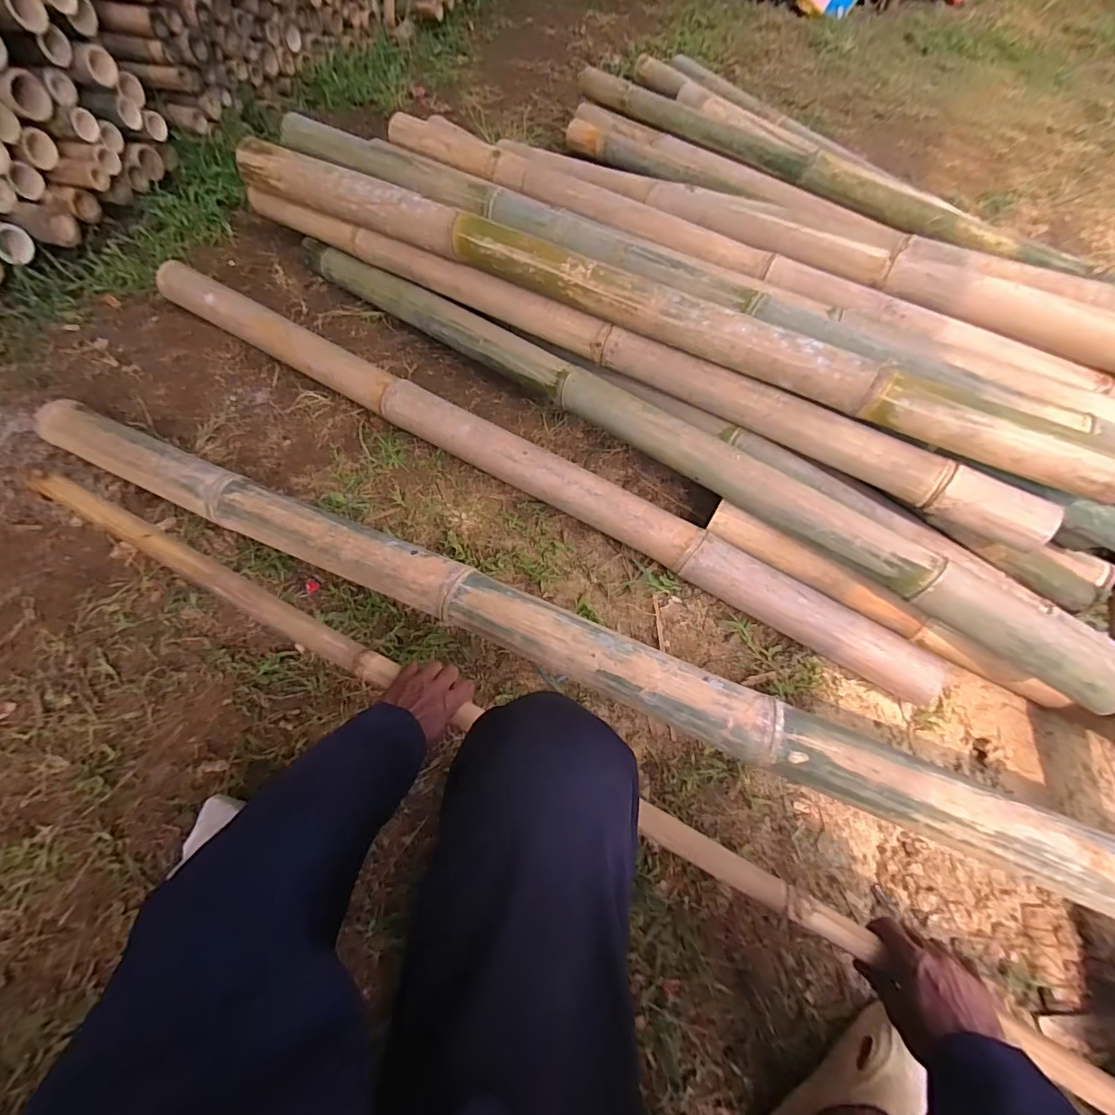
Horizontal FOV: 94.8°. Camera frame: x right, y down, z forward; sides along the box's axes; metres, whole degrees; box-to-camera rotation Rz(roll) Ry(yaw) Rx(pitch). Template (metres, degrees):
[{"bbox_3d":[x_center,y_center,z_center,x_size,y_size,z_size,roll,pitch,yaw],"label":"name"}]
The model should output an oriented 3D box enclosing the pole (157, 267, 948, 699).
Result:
[{"bbox_3d":[-0.106,-0.193,0.894,1.512,0.053,0.077,29,61,13],"label":"pole"}]

